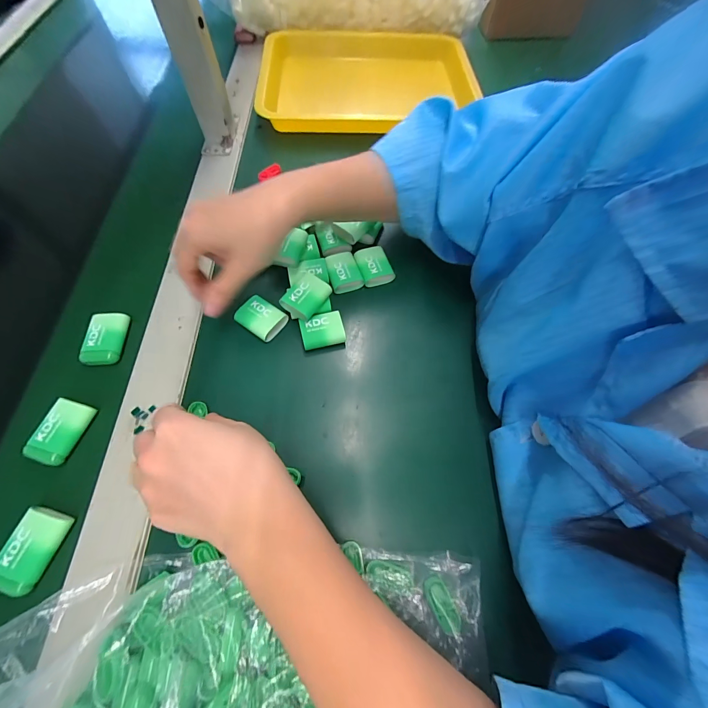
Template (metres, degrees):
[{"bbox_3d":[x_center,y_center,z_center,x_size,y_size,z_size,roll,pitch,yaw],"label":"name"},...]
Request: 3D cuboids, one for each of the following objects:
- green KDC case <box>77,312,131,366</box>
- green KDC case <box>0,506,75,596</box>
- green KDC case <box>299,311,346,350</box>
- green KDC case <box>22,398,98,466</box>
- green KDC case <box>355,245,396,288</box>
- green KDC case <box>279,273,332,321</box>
[{"bbox_3d":[-0.244,-0.015,0.314,0.034,0.012,0.052,-3,63,-3],"label":"green KDC case"},{"bbox_3d":[-0.238,0.144,0.236,0.035,0.009,0.051,19,64,8],"label":"green KDC case"},{"bbox_3d":[-0.031,-0.023,0.322,0.041,0.018,0.033,-10,63,-7],"label":"green KDC case"},{"bbox_3d":[-0.252,0.066,0.274,0.031,0.010,0.051,14,63,6],"label":"green KDC case"},{"bbox_3d":[0.022,-0.098,0.361,0.034,0.021,0.040,-16,64,-9],"label":"green KDC case"},{"bbox_3d":[-0.048,-0.056,0.319,0.032,0.020,0.047,36,67,16],"label":"green KDC case"}]

